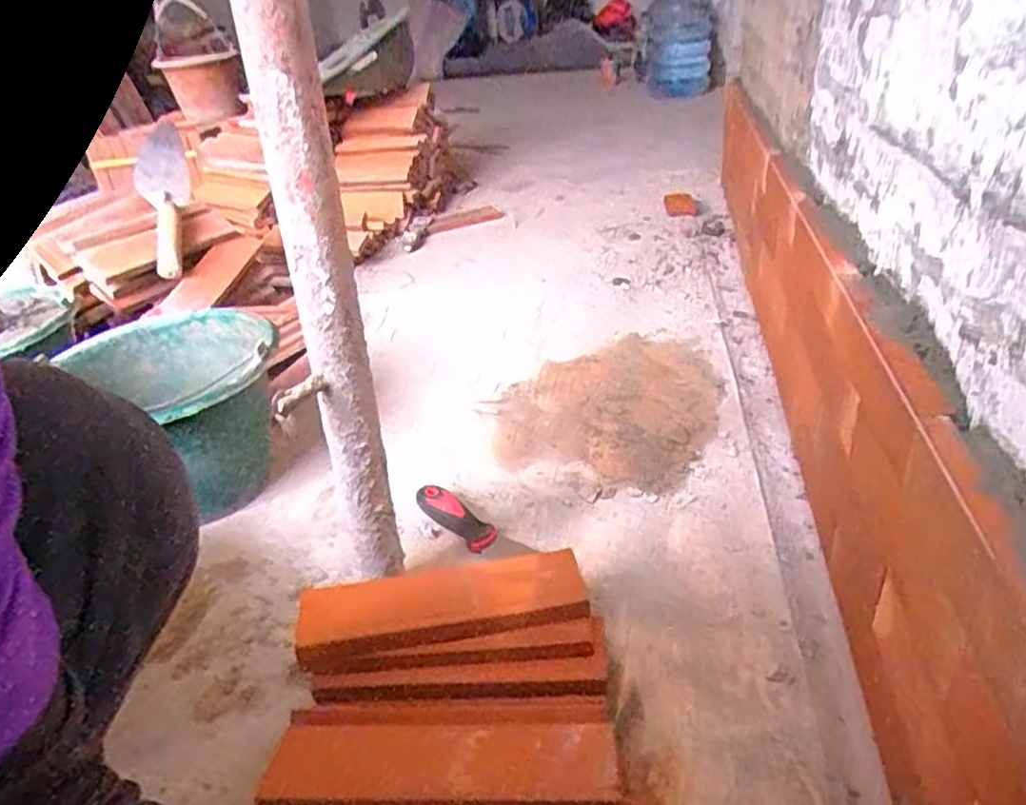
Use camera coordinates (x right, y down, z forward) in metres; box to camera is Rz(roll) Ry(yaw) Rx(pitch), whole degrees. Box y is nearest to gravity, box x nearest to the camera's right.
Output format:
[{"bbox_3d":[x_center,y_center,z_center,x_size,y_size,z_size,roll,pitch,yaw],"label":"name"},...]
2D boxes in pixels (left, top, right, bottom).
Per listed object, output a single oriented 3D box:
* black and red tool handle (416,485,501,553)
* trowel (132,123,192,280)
[{"bbox_3d":[-0.061,0.124,0.748,0.035,0.027,0.111,-28,36,-31],"label":"black and red tool handle"},{"bbox_3d":[-0.586,-0.337,1.158,0.078,0.274,0.050,-7,-11,0],"label":"trowel"}]

